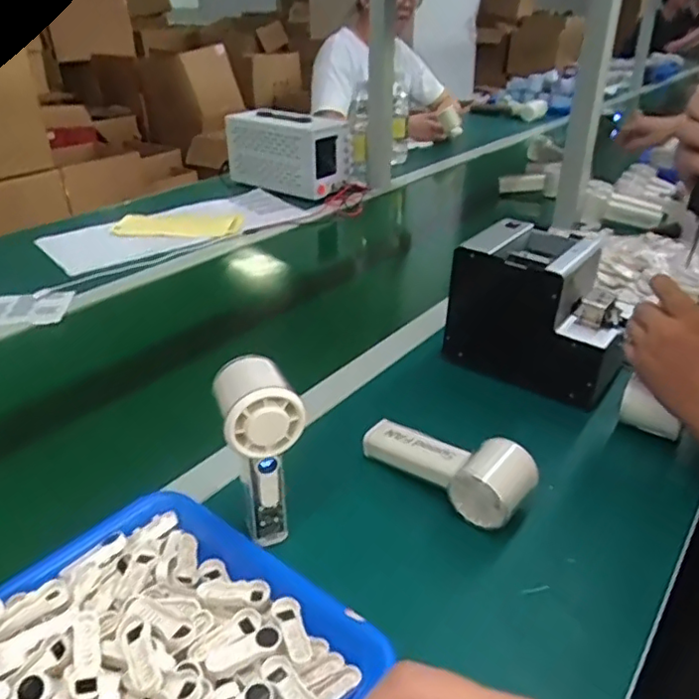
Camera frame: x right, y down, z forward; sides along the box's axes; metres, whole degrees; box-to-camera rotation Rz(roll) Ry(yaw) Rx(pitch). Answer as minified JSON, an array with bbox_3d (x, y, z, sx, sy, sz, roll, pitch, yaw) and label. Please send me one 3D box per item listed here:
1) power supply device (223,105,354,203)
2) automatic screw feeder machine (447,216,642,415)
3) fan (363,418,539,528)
[{"bbox_3d":[-0.137,-0.445,1.397,0.267,0.157,0.142,24,37,36],"label":"power supply device"},{"bbox_3d":[0.225,-0.047,0.713,0.186,0.146,0.136,22,36,34],"label":"automatic screw feeder machine"},{"bbox_3d":[0.087,0.096,0.553,0.159,0.049,0.055,24,37,36],"label":"fan"}]

